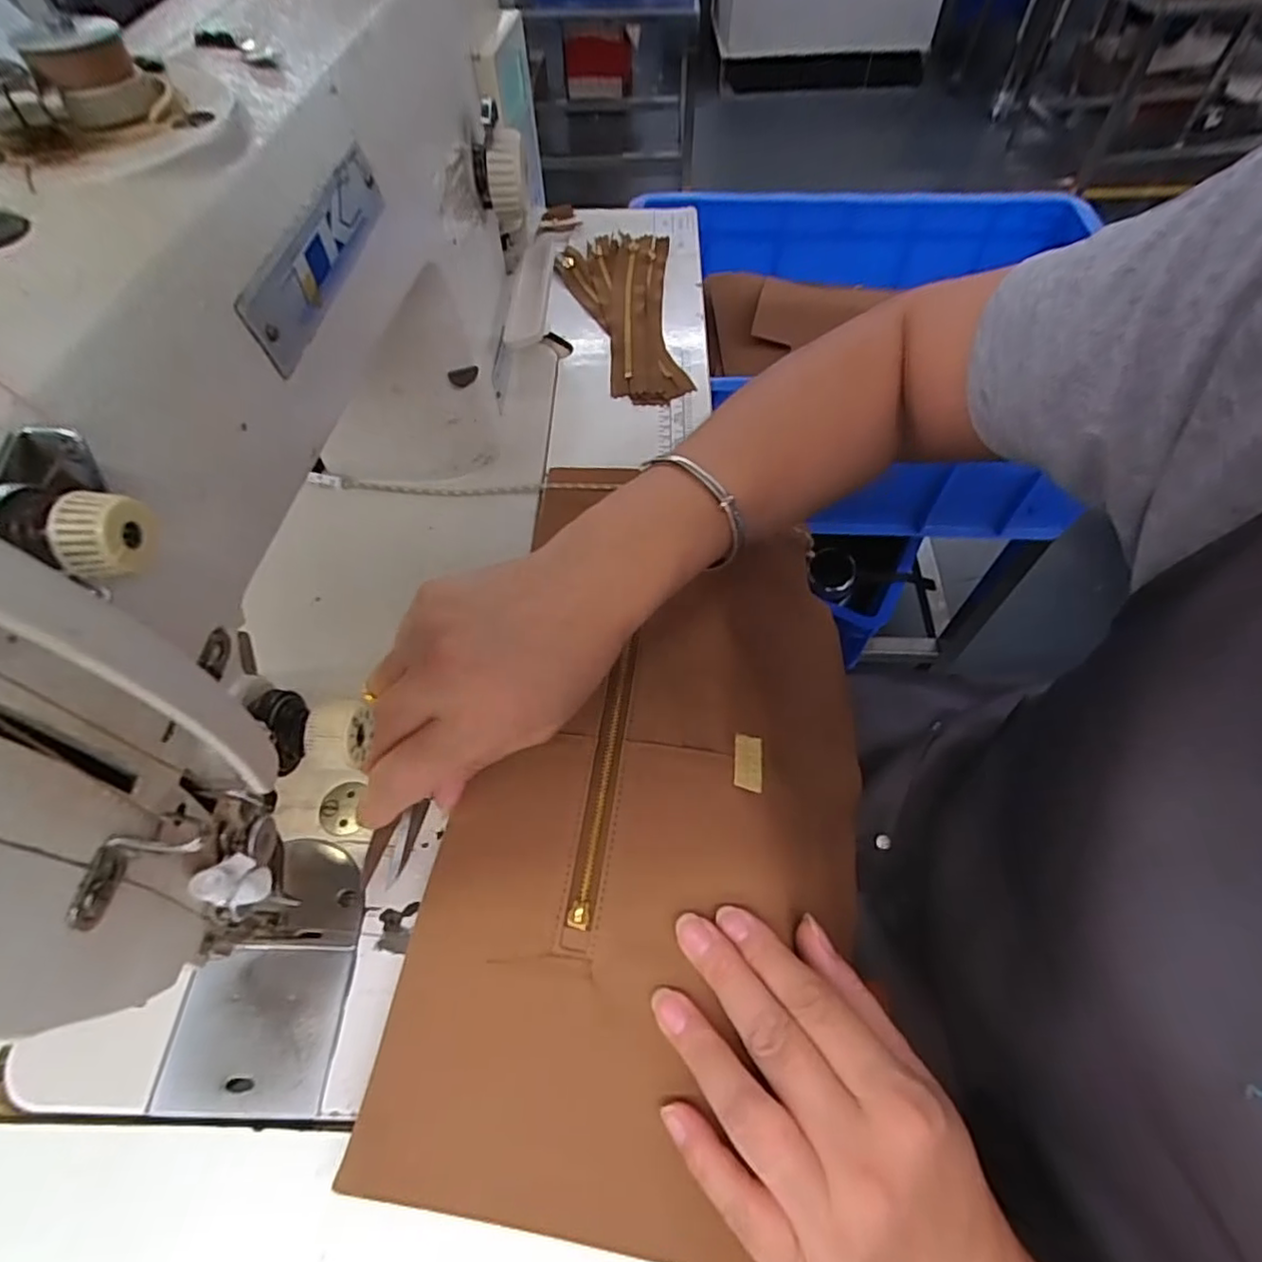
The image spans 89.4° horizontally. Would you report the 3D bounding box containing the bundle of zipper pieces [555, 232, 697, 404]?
[{"bbox_3d":[-0.003,-0.254,0.510,0.089,0.014,0.213,-8,57,-4],"label":"bundle of zipper pieces"}]

